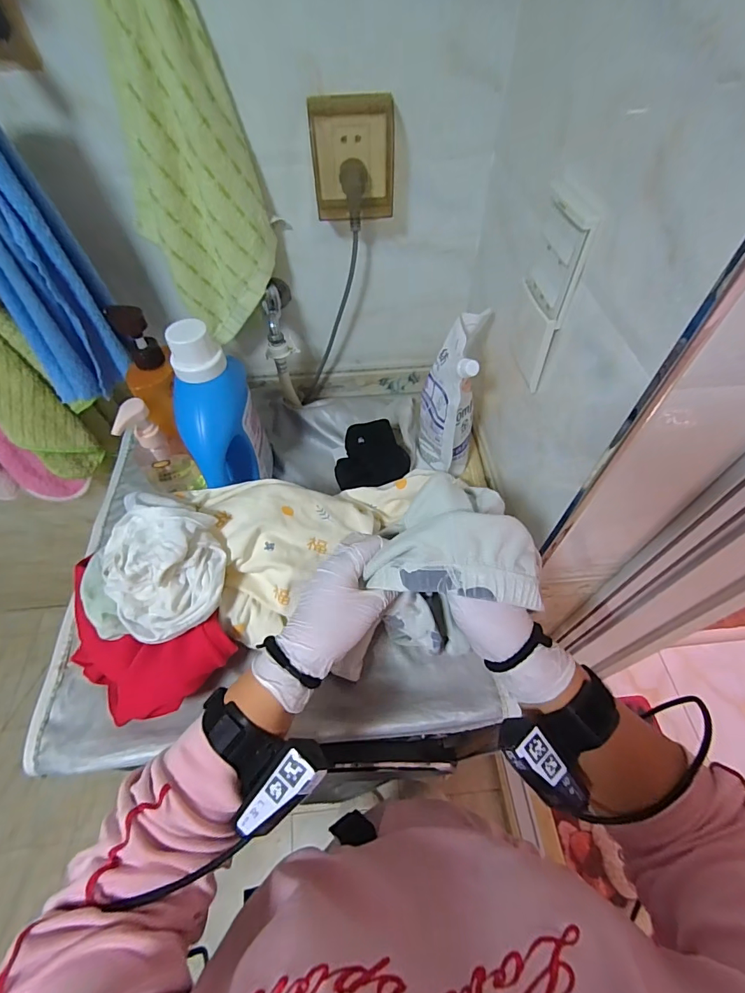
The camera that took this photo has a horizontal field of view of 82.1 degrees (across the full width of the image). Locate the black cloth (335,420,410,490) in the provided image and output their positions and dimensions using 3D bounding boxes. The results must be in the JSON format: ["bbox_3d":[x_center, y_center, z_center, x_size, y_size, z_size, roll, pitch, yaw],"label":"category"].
[{"bbox_3d":[-0.002,-0.058,0.645,0.109,0.060,0.097,-3,55,-1],"label":"black cloth"}]

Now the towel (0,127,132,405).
[{"bbox_3d":[-0.382,-0.259,0.475,0.107,0.317,0.062,-23,58,-14],"label":"towel"}]

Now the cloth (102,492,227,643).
[{"bbox_3d":[-0.225,0.064,0.457,0.118,0.069,0.152,-22,58,-14],"label":"cloth"}]

